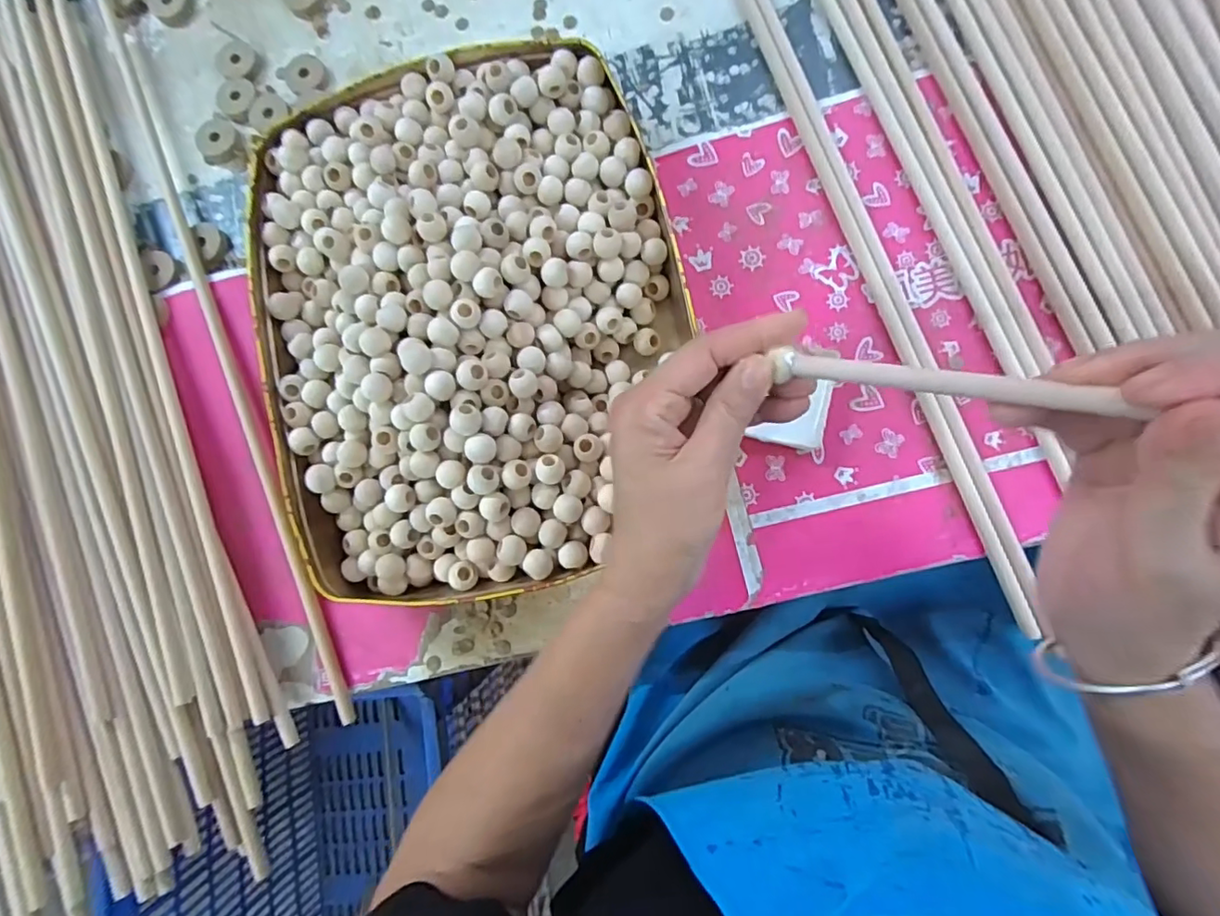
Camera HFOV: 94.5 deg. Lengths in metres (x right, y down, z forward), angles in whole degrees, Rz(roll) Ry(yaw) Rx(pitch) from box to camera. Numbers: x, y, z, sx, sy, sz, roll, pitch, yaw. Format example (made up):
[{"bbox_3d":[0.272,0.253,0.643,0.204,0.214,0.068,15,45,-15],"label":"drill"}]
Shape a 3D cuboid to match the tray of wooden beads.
[{"bbox_3d":[-0.096,-0.097,0.405,0.297,0.078,0.379,-12,84,5],"label":"tray of wooden beads"}]

